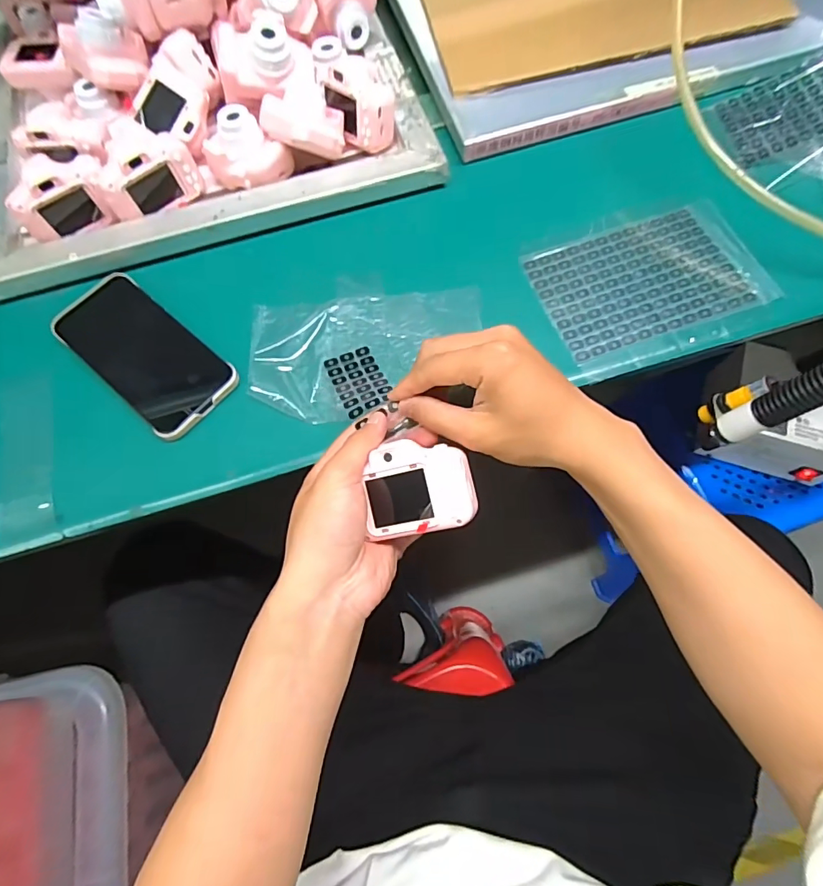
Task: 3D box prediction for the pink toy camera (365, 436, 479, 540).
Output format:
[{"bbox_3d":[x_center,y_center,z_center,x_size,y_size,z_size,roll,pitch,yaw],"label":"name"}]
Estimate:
[{"bbox_3d":[0.008,0.028,0.313,0.070,0.035,0.057,-5,87,15],"label":"pink toy camera"}]

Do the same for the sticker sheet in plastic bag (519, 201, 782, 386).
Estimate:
[{"bbox_3d":[0.196,-0.132,0.396,0.176,0.006,0.128,-19,70,-5],"label":"sticker sheet in plastic bag"}]

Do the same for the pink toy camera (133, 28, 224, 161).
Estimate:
[{"bbox_3d":[-0.216,-0.321,0.448,0.057,0.047,0.099,10,89,-12],"label":"pink toy camera"}]

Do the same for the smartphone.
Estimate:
[{"bbox_3d":[-0.216,-0.076,0.380,0.160,0.013,0.074,39,76,15],"label":"smartphone"}]

